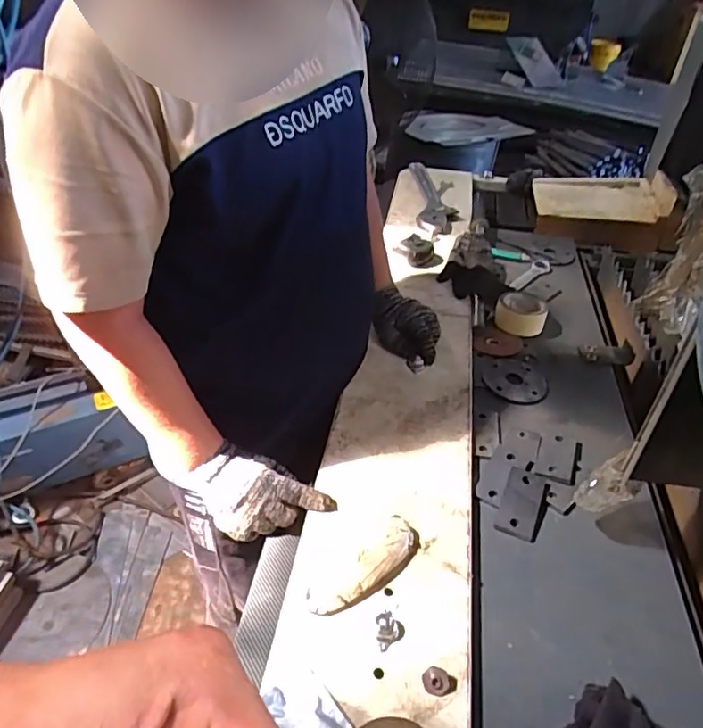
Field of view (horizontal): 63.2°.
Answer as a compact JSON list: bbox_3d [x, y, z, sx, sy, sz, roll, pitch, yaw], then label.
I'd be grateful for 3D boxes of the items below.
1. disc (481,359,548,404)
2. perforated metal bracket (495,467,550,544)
[{"bbox_3d":[0.281,0.024,0.975,0.108,0.006,0.119,15,41,14],"label":"disc"},{"bbox_3d":[0.231,0.188,0.765,0.057,0.015,0.098,18,42,17],"label":"perforated metal bracket"}]

